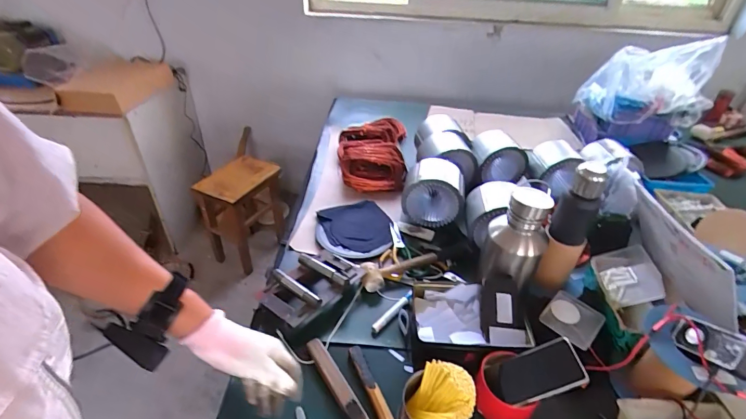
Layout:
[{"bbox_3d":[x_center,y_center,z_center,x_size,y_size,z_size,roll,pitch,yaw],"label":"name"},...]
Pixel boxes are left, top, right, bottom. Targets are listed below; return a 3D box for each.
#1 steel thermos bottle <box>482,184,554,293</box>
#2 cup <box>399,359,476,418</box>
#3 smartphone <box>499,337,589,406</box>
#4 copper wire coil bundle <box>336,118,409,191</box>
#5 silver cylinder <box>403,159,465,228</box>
[{"bbox_3d":[0.292,0.061,0.802,0.112,0.199,0.100,18,39,18],"label":"steel thermos bottle"},{"bbox_3d":[0.097,0.307,0.615,0.099,0.098,0.101,2,37,-2],"label":"cup"},{"bbox_3d":[0.270,0.265,0.640,0.130,0.009,0.076,-27,31,15],"label":"smartphone"},{"bbox_3d":[-0.005,-0.192,1.277,0.218,0.068,0.389,4,37,1],"label":"copper wire coil bundle"},{"bbox_3d":[0.156,-0.042,1.027,0.153,0.140,0.112,10,38,9],"label":"silver cylinder"}]

